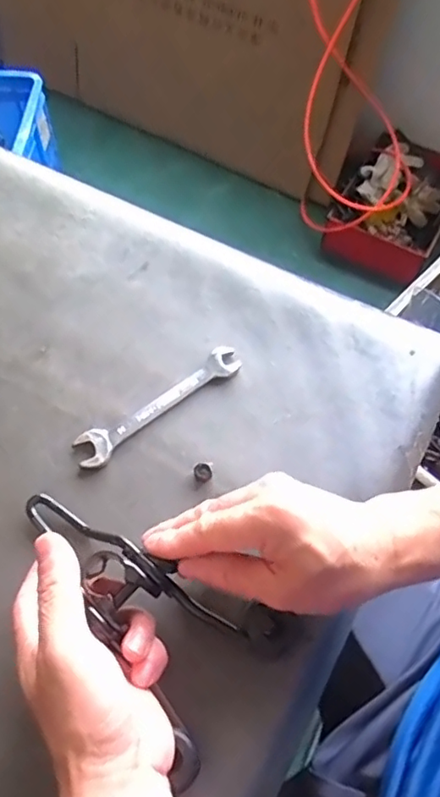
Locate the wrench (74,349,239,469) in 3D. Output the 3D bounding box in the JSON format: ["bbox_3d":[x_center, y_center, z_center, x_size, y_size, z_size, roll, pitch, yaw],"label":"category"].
[{"bbox_3d":[-0.045,0.004,0.434,0.142,0.007,0.027,-35,68,-18],"label":"wrench"}]

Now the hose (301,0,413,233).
[{"bbox_3d":[0.303,-0.706,1.141,0.339,0.821,0.273,12,63,5],"label":"hose"}]

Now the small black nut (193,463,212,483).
[{"bbox_3d":[-0.012,0.053,0.409,0.013,0.007,0.015,-13,63,-8],"label":"small black nut"}]

